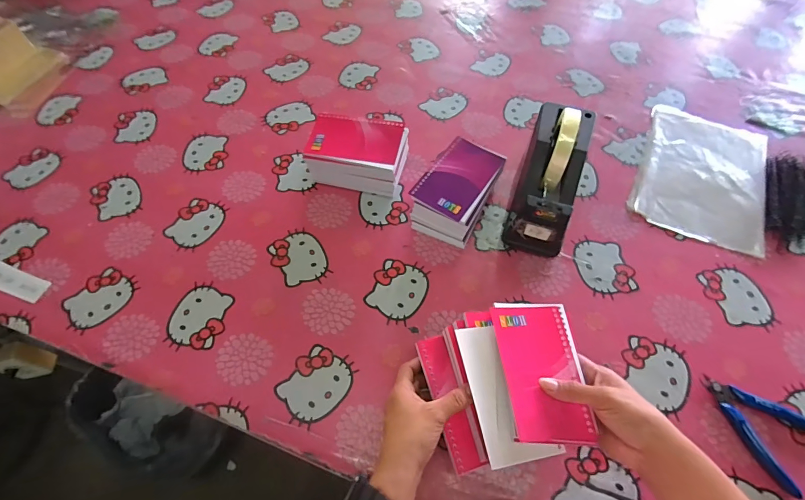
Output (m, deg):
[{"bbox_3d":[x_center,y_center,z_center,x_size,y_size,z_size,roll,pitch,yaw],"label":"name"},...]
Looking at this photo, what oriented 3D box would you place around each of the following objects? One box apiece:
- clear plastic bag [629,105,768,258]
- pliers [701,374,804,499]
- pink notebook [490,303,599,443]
[{"bbox_3d":[0.466,-0.125,0.589,0.169,0.010,0.270,23,63,14],"label":"clear plastic bag"},{"bbox_3d":[0.382,0.187,0.407,0.113,0.013,0.084,39,67,21],"label":"pliers"},{"bbox_3d":[0.140,0.117,0.382,0.083,0.006,0.136,4,57,-11],"label":"pink notebook"}]

